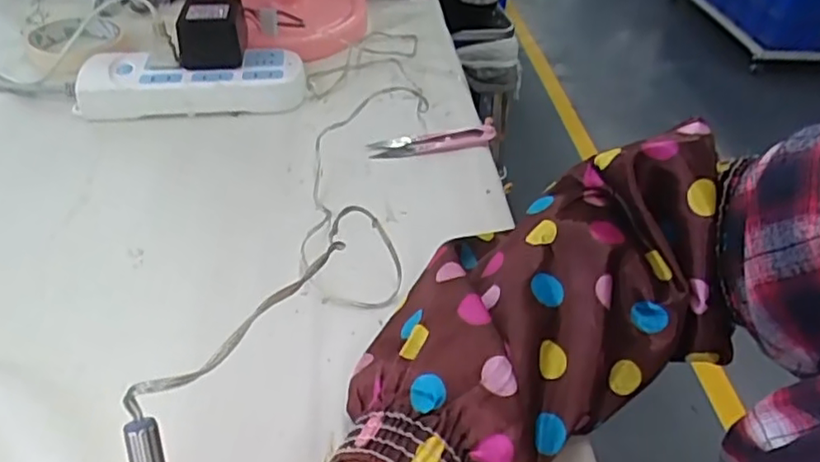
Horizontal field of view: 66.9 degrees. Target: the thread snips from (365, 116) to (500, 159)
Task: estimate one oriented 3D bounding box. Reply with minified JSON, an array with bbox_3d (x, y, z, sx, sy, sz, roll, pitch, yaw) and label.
[{"bbox_3d":[0.019,-0.072,0.498,0.103,0.018,0.026,-6,42,-14],"label":"thread snips"}]

